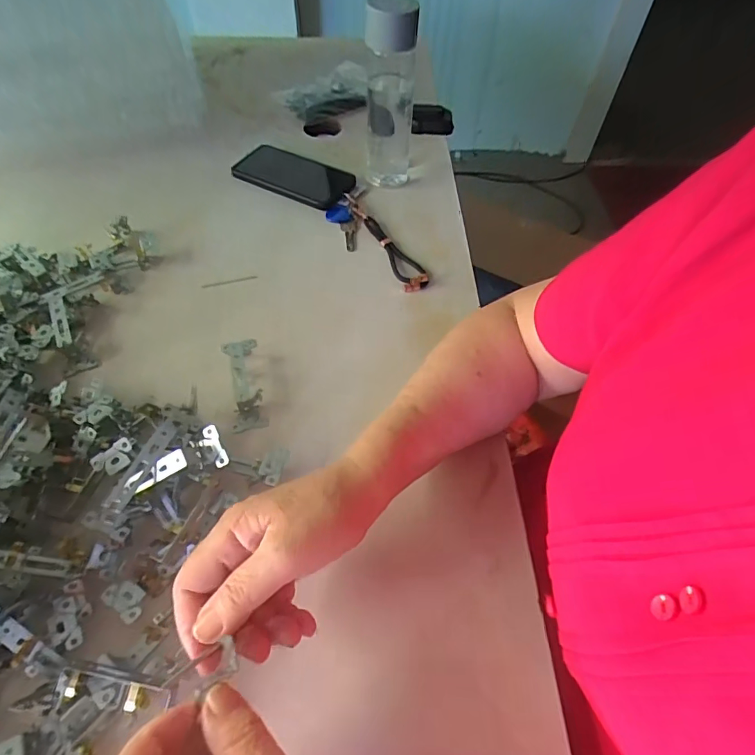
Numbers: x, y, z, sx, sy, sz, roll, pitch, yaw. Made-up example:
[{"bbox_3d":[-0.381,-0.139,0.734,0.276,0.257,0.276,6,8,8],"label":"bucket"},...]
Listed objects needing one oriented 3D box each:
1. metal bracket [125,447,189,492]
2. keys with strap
[{"bbox_3d":[-0.166,0.071,0.345,0.052,0.005,0.014,-29,83,9],"label":"metal bracket"},{"bbox_3d":[-0.006,-0.175,0.568,0.067,0.023,0.200,-21,59,-15],"label":"keys with strap"}]

